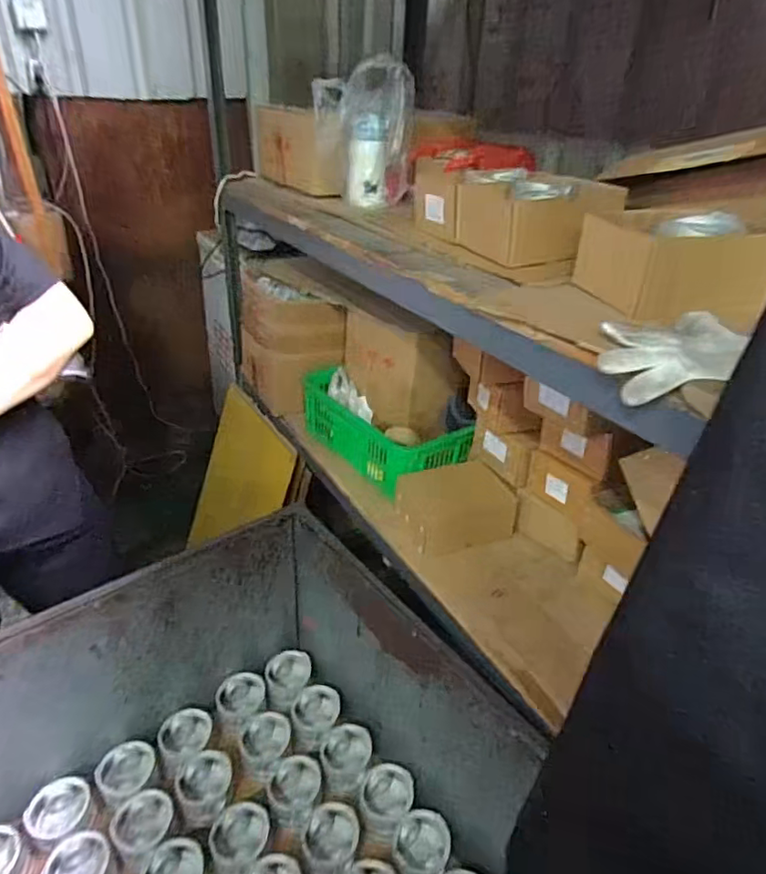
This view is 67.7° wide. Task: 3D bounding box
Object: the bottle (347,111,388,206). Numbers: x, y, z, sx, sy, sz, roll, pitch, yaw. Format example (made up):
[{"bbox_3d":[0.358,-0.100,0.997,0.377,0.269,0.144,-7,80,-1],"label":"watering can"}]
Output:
[{"bbox_3d":[-0.036,-0.584,1.215,0.075,0.168,0.065,-8,34,-17],"label":"bottle"}]

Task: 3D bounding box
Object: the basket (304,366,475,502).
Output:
[{"bbox_3d":[-0.012,-0.018,1.357,0.202,0.139,0.441,-21,39,-33],"label":"basket"}]

